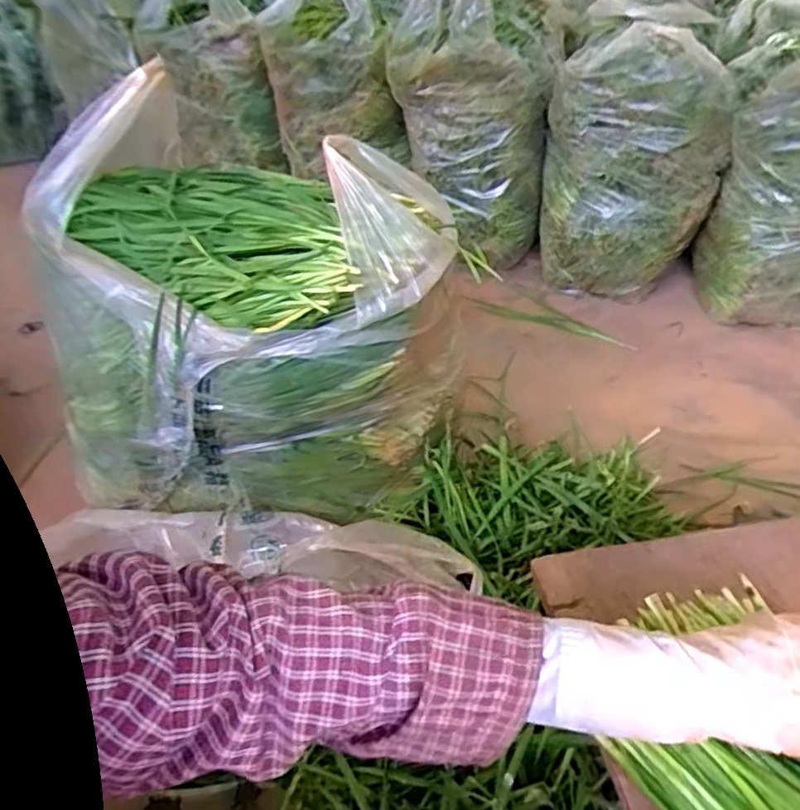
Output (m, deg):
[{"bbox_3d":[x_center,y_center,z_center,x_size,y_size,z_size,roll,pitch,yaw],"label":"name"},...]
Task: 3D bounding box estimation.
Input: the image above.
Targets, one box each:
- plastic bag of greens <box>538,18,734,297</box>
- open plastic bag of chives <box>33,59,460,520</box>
[{"bbox_3d":[0.475,-0.503,1.316,0.304,0.469,0.243,-3,44,-3],"label":"plastic bag of greens"},{"bbox_3d":[-0.202,-0.094,0.831,0.526,0.482,0.355,11,45,12],"label":"open plastic bag of chives"}]

